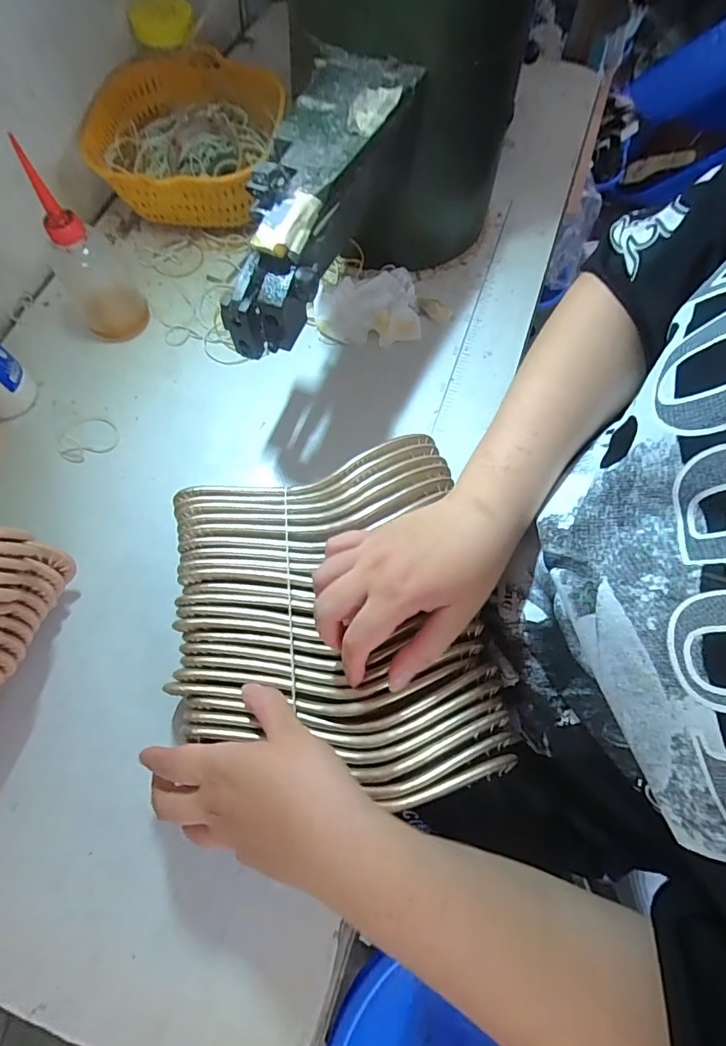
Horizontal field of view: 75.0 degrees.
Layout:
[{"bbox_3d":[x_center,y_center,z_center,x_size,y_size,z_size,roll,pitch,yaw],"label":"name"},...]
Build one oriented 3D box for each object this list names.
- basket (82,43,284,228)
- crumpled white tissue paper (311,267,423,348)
[{"bbox_3d":[-0.192,-0.427,0.547,0.186,0.085,0.207,4,70,-1],"label":"basket"},{"bbox_3d":[0.007,-0.246,0.517,0.112,0.033,0.095,5,70,0],"label":"crumpled white tissue paper"}]

